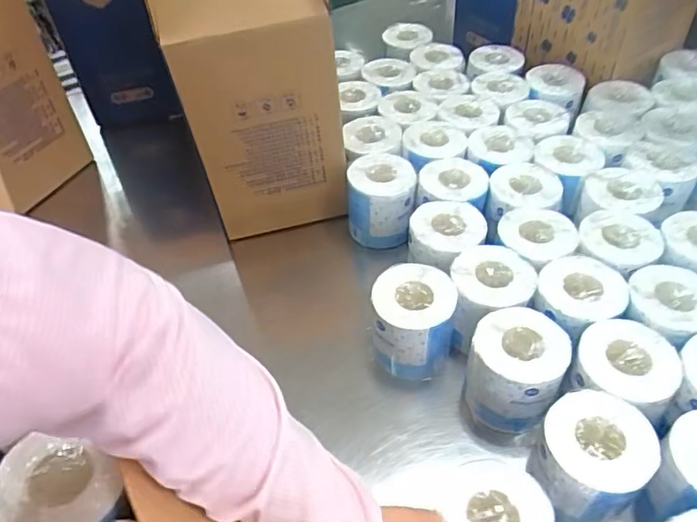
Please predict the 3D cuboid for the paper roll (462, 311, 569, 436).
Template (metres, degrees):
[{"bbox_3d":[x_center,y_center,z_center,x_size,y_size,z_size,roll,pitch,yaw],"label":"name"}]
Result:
[{"bbox_3d":[0.184,0.119,0.613,0.093,0.109,0.098,-2,47,3],"label":"paper roll"}]

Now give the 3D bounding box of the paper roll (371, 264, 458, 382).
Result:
[{"bbox_3d":[0.080,0.079,0.676,0.092,0.116,0.094,-2,47,3],"label":"paper roll"}]

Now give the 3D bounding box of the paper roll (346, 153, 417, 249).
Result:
[{"bbox_3d":[0.047,-0.088,0.830,0.102,0.102,0.101,-1,47,4],"label":"paper roll"}]

